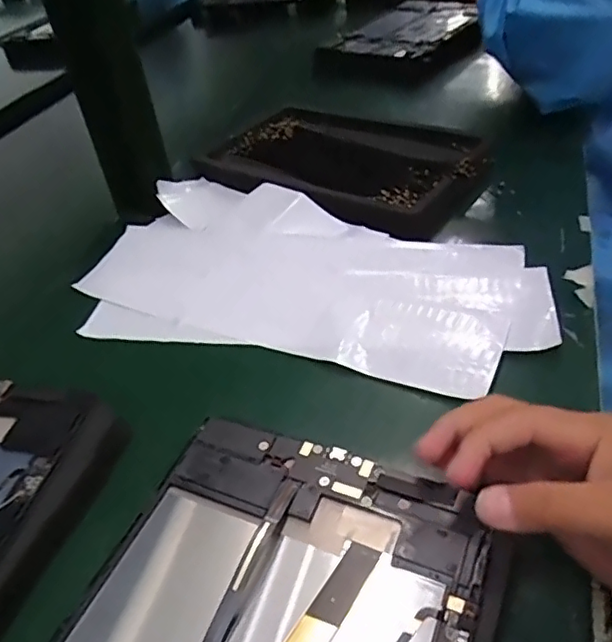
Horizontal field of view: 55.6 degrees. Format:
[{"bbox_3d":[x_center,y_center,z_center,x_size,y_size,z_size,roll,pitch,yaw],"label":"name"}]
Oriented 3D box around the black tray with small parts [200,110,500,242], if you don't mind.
[{"bbox_3d":[0.029,-0.153,0.529,0.268,0.023,0.155,23,48,30],"label":"black tray with small parts"}]

